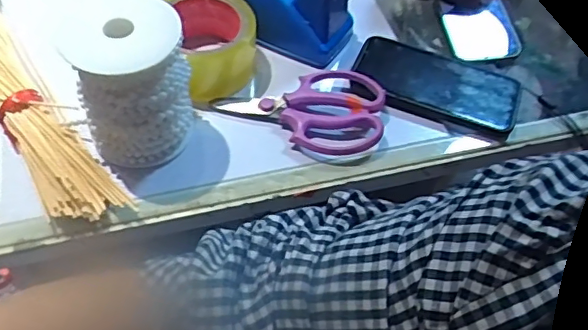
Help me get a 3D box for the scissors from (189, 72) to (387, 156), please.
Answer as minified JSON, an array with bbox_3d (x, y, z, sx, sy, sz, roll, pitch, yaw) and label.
[{"bbox_3d":[0.005,-0.059,0.531,0.159,0.023,0.093,16,55,7],"label":"scissors"}]

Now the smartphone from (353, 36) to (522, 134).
[{"bbox_3d":[0.142,-0.085,0.564,0.160,0.013,0.075,21,56,11],"label":"smartphone"}]

